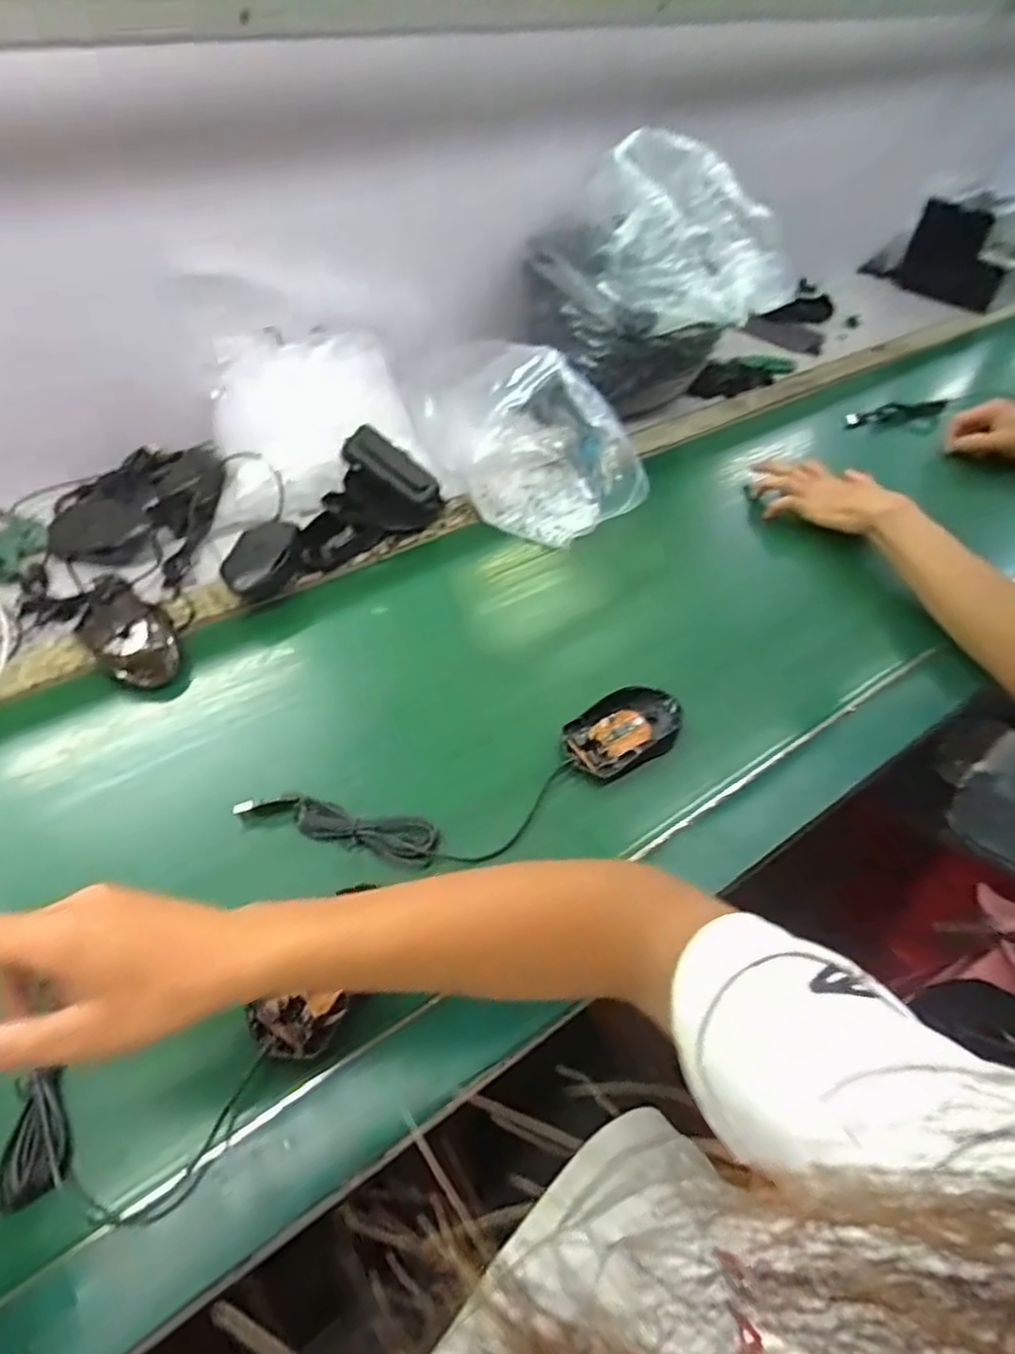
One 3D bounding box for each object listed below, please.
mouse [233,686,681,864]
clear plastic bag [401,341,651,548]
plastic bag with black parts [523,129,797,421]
[{"bbox_3d":[-0.011,0.089,0.534,0.356,0.022,0.099,-16,53,-15],"label":"mouse"},{"bbox_3d":[0.026,-0.266,0.737,0.177,0.171,0.228,-23,55,-20],"label":"clear plastic bag"},{"bbox_3d":[0.193,-0.477,0.817,0.265,0.230,0.174,-17,53,-15],"label":"plastic bag with black parts"}]

